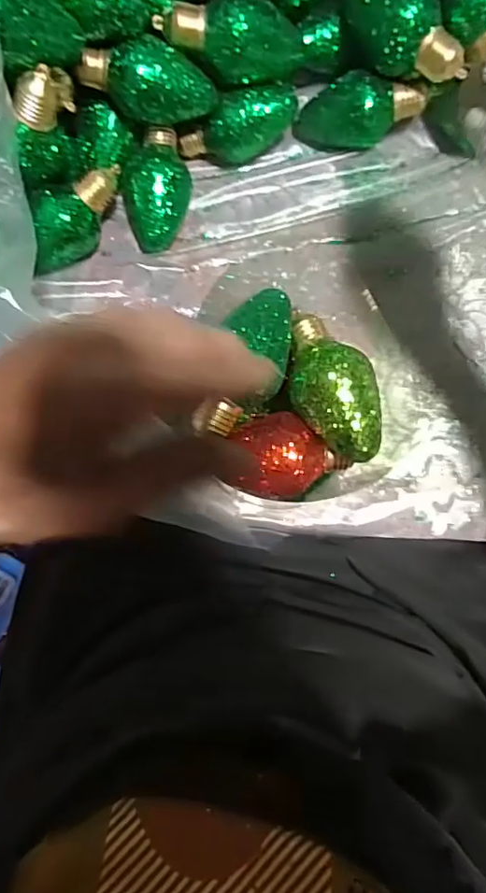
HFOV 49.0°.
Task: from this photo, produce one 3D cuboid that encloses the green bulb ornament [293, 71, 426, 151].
[{"bbox_3d":[0.089,-0.257,0.416,0.094,0.048,0.046,-4,84,2],"label":"green bulb ornament"}]

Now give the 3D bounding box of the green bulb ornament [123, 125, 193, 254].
[{"bbox_3d":[-0.065,-0.197,0.413,0.045,0.047,0.092,14,84,3],"label":"green bulb ornament"}]

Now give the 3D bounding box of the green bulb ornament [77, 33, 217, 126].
[{"bbox_3d":[-0.065,-0.254,0.377,0.092,0.050,0.041,9,85,3],"label":"green bulb ornament"}]

